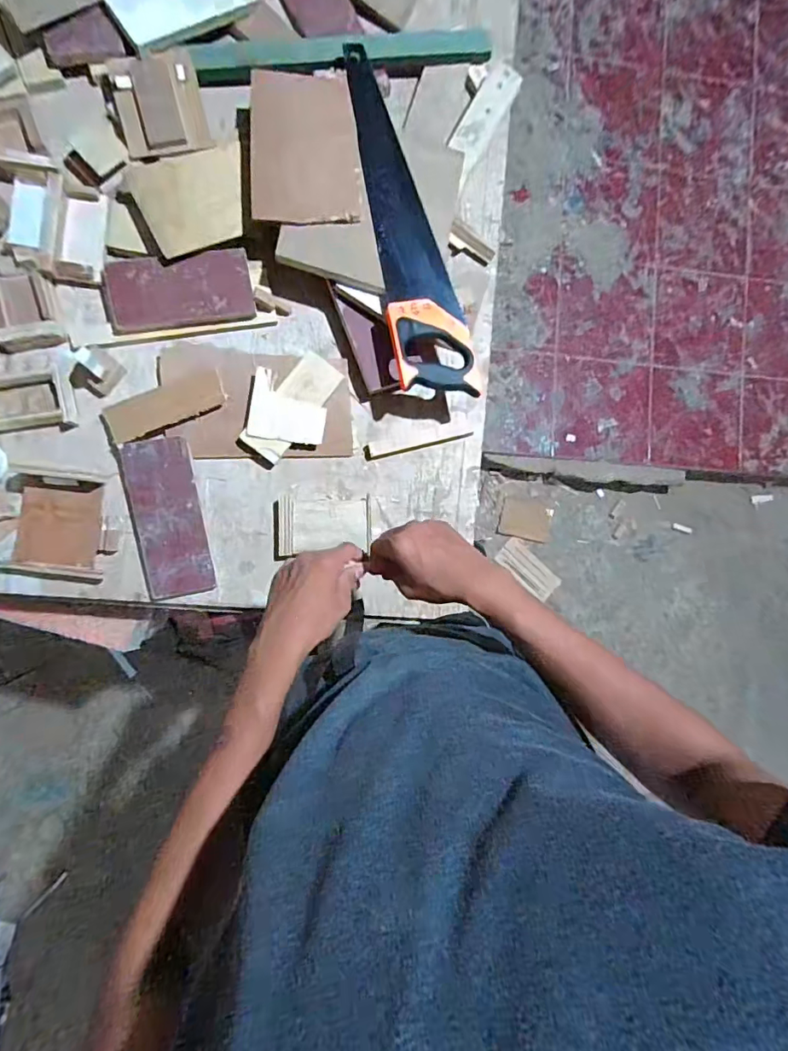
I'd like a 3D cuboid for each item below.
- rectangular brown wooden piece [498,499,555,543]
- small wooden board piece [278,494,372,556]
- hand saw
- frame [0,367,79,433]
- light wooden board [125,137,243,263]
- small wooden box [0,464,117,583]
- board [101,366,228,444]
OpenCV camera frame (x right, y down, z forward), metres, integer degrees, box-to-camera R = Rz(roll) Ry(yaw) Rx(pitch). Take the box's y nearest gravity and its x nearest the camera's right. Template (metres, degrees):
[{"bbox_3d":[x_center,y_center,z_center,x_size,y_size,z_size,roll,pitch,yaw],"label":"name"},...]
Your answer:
[{"bbox_3d":[0.410,-0.017,1.499,0.157,0.004,0.113,10,87,-7],"label":"rectangular brown wooden piece"},{"bbox_3d":[-0.104,-0.002,0.741,0.136,0.023,0.082,-2,89,-7],"label":"small wooden board piece"},{"bbox_3d":[0.018,-0.438,0.699,0.111,0.033,0.505,-12,90,-7],"label":"hand saw"},{"bbox_3d":[-0.507,-0.165,0.668,0.124,0.021,0.081,-12,90,-7],"label":"frame"},{"bbox_3d":[-0.280,-0.458,0.686,0.151,0.018,0.146,-17,91,-7],"label":"light wooden board"},{"bbox_3d":[-0.469,-0.003,0.674,0.121,0.021,0.149,7,88,-7],"label":"small wooden box"},{"bbox_3d":[-0.327,-0.174,0.706,0.167,0.017,0.061,-24,92,-7],"label":"board"}]

